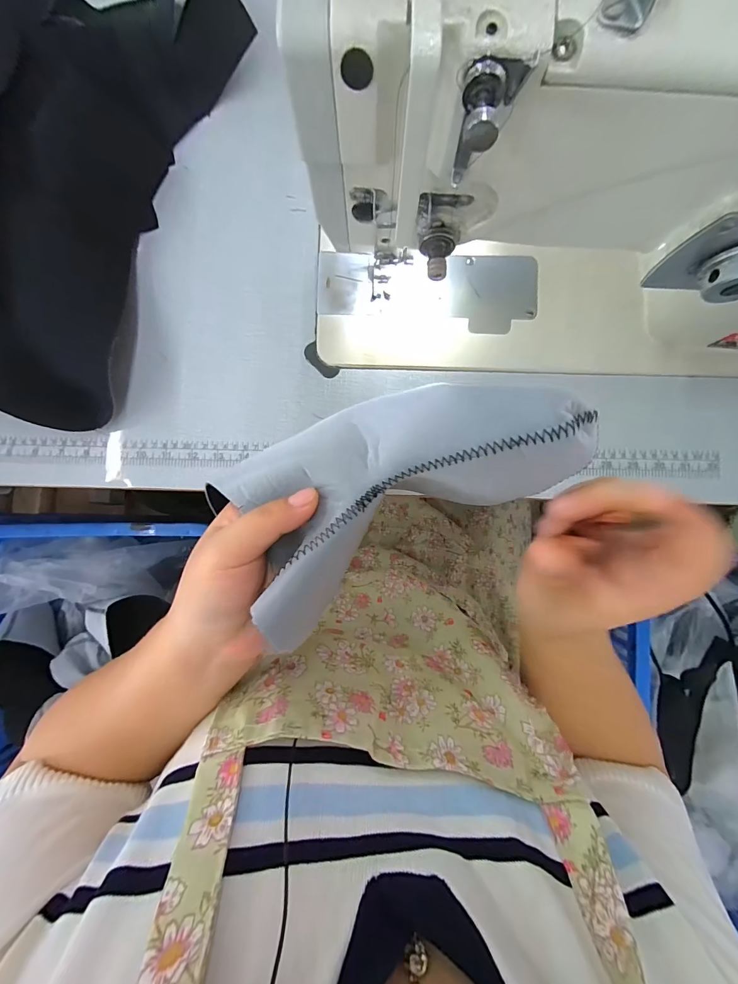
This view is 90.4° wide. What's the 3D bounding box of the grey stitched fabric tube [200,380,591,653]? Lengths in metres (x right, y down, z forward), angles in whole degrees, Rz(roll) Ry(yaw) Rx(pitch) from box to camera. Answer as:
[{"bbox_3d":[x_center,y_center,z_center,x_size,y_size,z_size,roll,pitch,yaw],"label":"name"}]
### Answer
[{"bbox_3d":[0.008,-0.006,0.190,0.186,0.061,0.101,-29,87,-1],"label":"grey stitched fabric tube"}]

